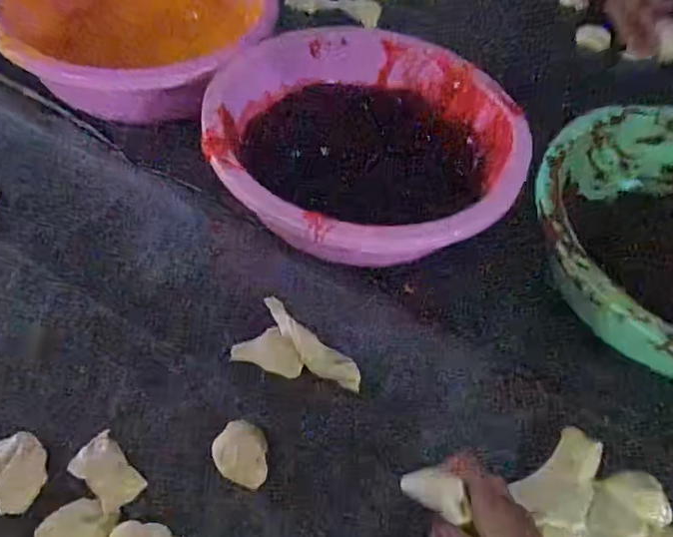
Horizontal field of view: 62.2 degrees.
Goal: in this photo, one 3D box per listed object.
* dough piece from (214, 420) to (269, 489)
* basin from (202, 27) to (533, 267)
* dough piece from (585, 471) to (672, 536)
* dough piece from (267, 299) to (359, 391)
[{"bbox_3d":[-0.086,0.167,0.503,0.047,0.018,0.058,1,54,-5],"label":"dough piece"},{"bbox_3d":[0.035,-0.144,0.670,0.347,0.121,0.323,3,54,-4],"label":"basin"},{"bbox_3d":[0.258,0.218,0.504,0.086,0.014,0.054,-22,59,-20],"label":"dough piece"},{"bbox_3d":[-0.031,0.078,0.577,0.136,0.016,0.038,37,59,20],"label":"dough piece"}]

